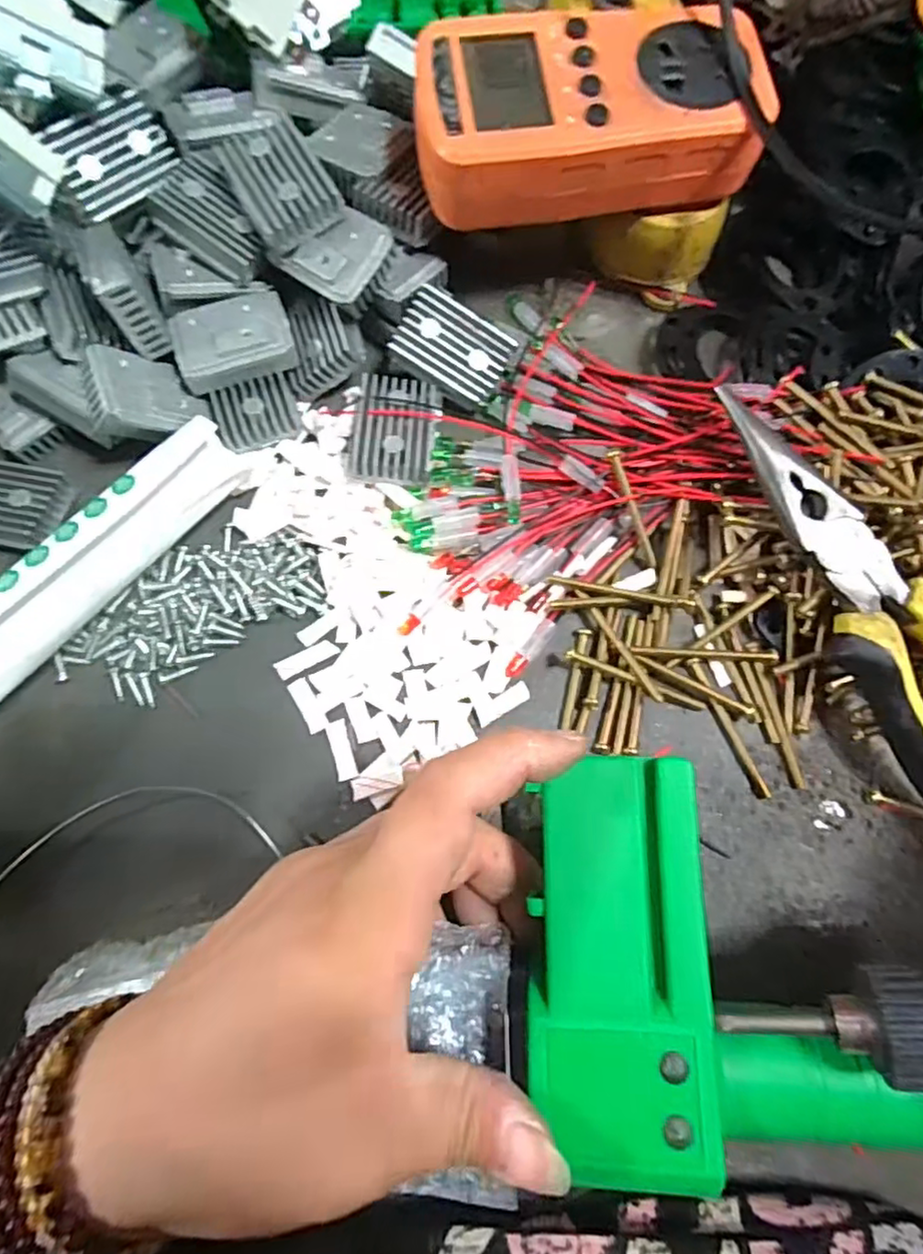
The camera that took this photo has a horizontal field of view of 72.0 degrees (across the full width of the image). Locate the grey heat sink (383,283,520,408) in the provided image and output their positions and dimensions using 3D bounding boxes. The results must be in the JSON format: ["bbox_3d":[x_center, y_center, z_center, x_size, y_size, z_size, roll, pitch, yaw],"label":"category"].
[{"bbox_3d":[-0.003,-0.115,0.263,0.046,0.010,0.033,30,94,-9],"label":"grey heat sink"}]

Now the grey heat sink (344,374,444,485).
[{"bbox_3d":[-0.026,-0.079,0.258,0.032,0.013,0.048,7,77,1],"label":"grey heat sink"}]

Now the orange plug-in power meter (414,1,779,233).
[{"bbox_3d":[0.046,-0.195,0.243,0.125,0.031,0.068,-12,76,-5],"label":"orange plug-in power meter"}]

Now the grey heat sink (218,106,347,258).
[{"bbox_3d":[-0.069,-0.171,0.244,0.033,0.014,0.044,-30,78,-9],"label":"grey heat sink"}]

